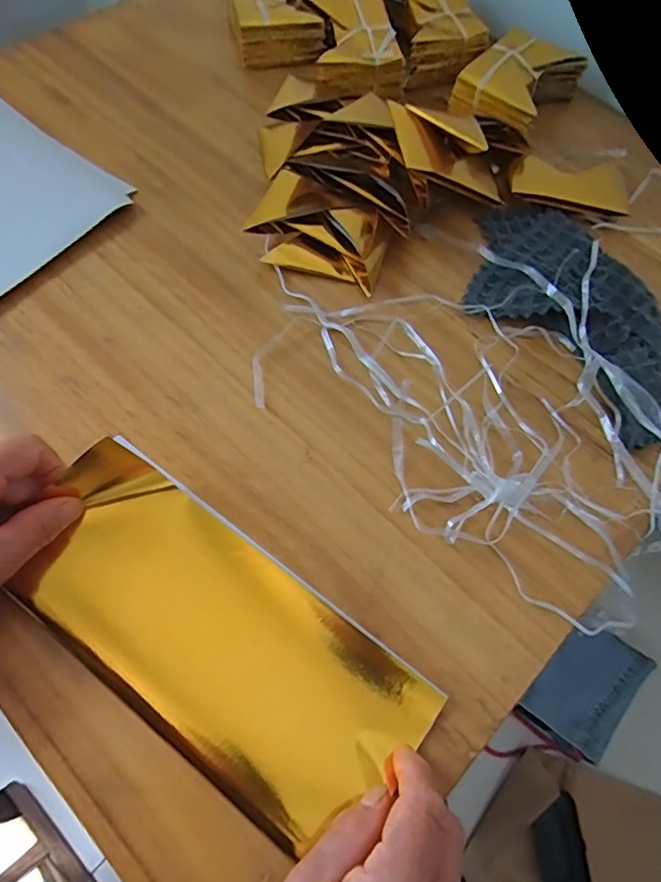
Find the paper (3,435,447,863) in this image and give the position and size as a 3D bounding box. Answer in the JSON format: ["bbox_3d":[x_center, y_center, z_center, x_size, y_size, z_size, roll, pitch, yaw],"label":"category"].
[{"bbox_3d":[-0.062,0.104,0.287,0.222,0.034,0.103,36,69,9],"label":"paper"}]

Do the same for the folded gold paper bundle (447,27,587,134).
[{"bbox_3d":[0.169,-0.321,0.483,0.075,0.034,0.122,37,69,13],"label":"folded gold paper bundle"}]

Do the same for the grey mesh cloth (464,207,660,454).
[{"bbox_3d":[0.182,-0.101,0.388,0.118,0.030,0.197,-39,73,-18],"label":"grey mesh cloth"}]

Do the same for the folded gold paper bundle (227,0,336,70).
[{"bbox_3d":[-0.052,-0.406,0.512,0.092,0.041,0.106,-9,67,-7],"label":"folded gold paper bundle"}]

